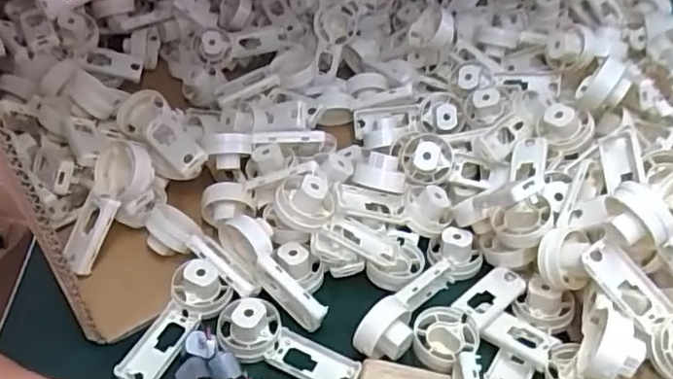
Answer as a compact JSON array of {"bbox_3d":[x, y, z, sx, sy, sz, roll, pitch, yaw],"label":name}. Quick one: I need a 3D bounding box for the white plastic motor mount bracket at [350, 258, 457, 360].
[{"bbox_3d":[0.048,0.075,0.385,0.028,0.032,0.092,28,46,24],"label":"white plastic motor mount bracket"}]

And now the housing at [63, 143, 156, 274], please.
[{"bbox_3d":[-0.154,0.012,0.395,0.044,0.017,0.091,23,85,19],"label":"housing"}]

